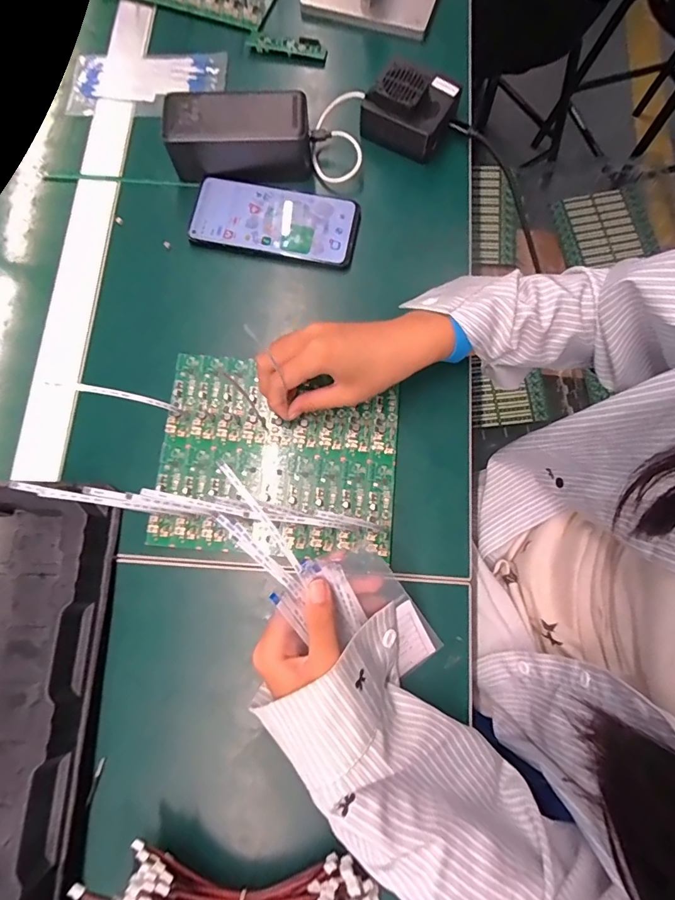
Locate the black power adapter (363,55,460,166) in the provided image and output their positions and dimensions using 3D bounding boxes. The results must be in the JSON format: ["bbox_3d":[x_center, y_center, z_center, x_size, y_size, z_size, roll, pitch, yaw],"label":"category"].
[{"bbox_3d":[0.071,-0.333,0.429,0.079,0.045,0.065,29,78,6],"label":"black power adapter"}]

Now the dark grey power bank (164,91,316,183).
[{"bbox_3d":[-0.093,-0.299,0.422,0.132,0.046,0.057,0,77,0],"label":"dark grey power bank"}]

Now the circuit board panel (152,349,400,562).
[{"bbox_3d":[-0.050,0.004,0.374,0.195,0.013,0.157,7,79,0],"label":"circuit board panel"}]

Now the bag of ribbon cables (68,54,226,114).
[{"bbox_3d":[-0.200,-0.387,0.467,0.160,0.010,0.077,1,77,2],"label":"bag of ribbon cables"}]

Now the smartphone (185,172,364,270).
[{"bbox_3d":[-0.060,-0.221,0.425,0.155,0.012,0.073,12,78,4],"label":"smartphone"}]

